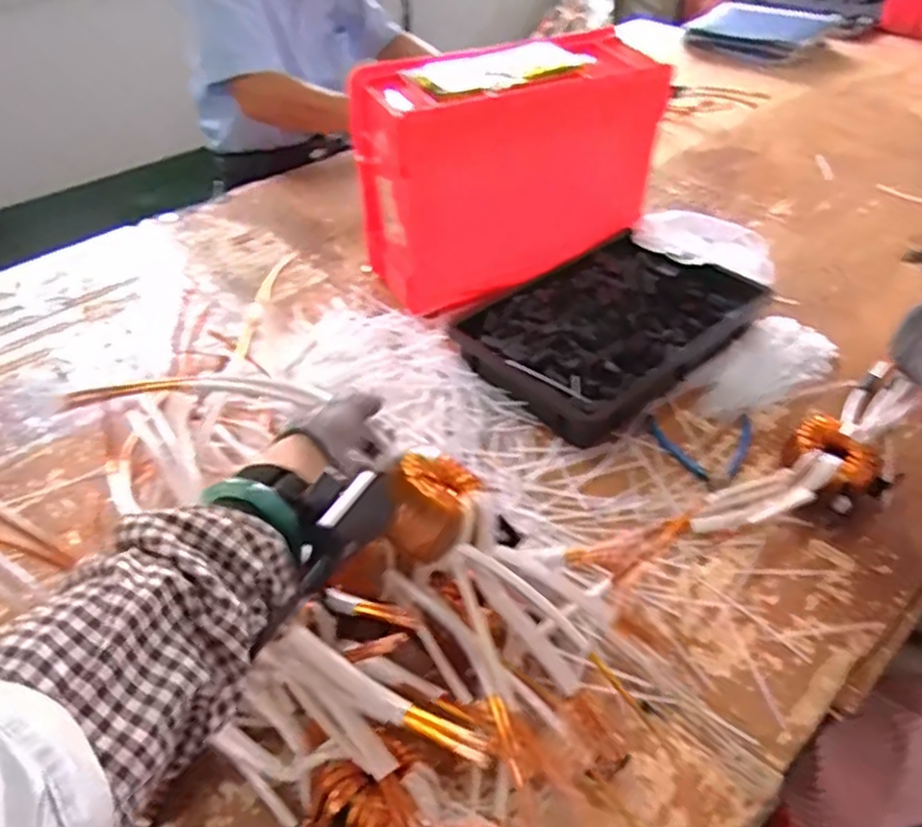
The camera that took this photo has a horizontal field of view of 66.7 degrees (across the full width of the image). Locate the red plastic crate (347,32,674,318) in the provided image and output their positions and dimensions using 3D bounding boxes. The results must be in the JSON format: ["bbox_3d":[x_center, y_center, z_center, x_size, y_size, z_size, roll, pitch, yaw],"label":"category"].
[{"bbox_3d":[0.072,-0.328,0.954,0.378,0.296,0.147,-21,45,-19],"label":"red plastic crate"}]

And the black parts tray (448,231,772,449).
[{"bbox_3d":[0.198,-0.112,0.889,0.370,0.057,0.231,-30,49,-27],"label":"black parts tray"}]

